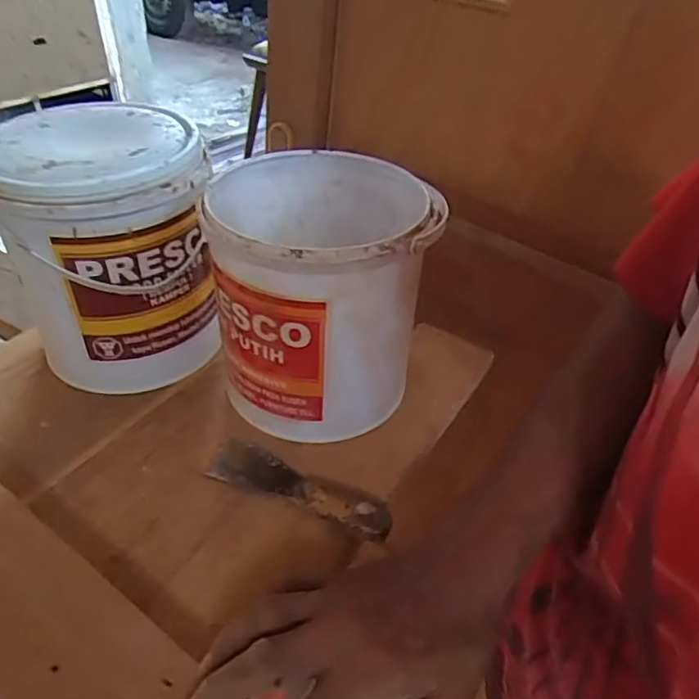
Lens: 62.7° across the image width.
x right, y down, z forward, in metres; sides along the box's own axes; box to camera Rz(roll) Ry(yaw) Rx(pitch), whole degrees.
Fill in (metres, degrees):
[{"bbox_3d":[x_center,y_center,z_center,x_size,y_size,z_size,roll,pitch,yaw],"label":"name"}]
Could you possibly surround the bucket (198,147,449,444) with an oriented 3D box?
[{"bbox_3d":[-0.025,-0.050,0.503,0.176,0.184,0.177,-5,42,-10],"label":"bucket"}]

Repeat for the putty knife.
[{"bbox_3d":[-0.039,0.108,0.452,0.159,0.015,0.041,15,44,26],"label":"putty knife"}]

